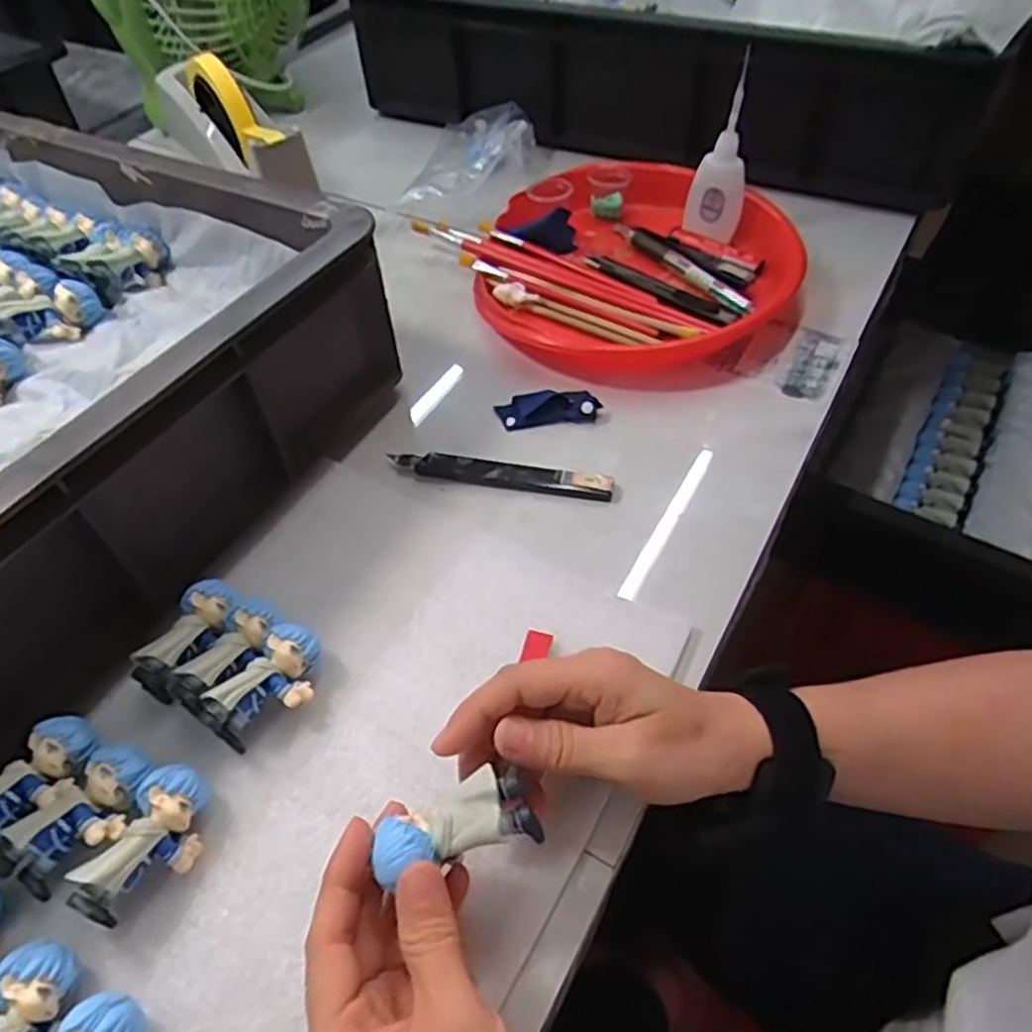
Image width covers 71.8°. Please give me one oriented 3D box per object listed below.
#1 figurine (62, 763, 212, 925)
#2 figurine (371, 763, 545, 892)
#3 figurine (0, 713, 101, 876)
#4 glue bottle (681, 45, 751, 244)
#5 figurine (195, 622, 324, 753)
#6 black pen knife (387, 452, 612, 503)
[{"bbox_3d":[-0.152,0.137,0.298,0.029,0.032,0.061,20,55,18],"label":"figurine"},{"bbox_3d":[-0.023,0.114,0.265,0.058,0.018,0.026,-20,55,-3],"label":"figurine"},{"bbox_3d":[-0.214,0.122,0.318,0.032,0.028,0.064,12,53,12],"label":"figurine"},{"bbox_3d":[0.159,-0.273,0.546,0.046,0.104,0.042,10,53,11],"label":"glue bottle"},{"bbox_3d":[-0.116,0.083,0.341,0.032,0.030,0.060,22,56,19],"label":"figurine"},{"bbox_3d":[-0.011,-0.027,0.440,0.139,0.008,0.016,8,52,9],"label":"black pen knife"}]

